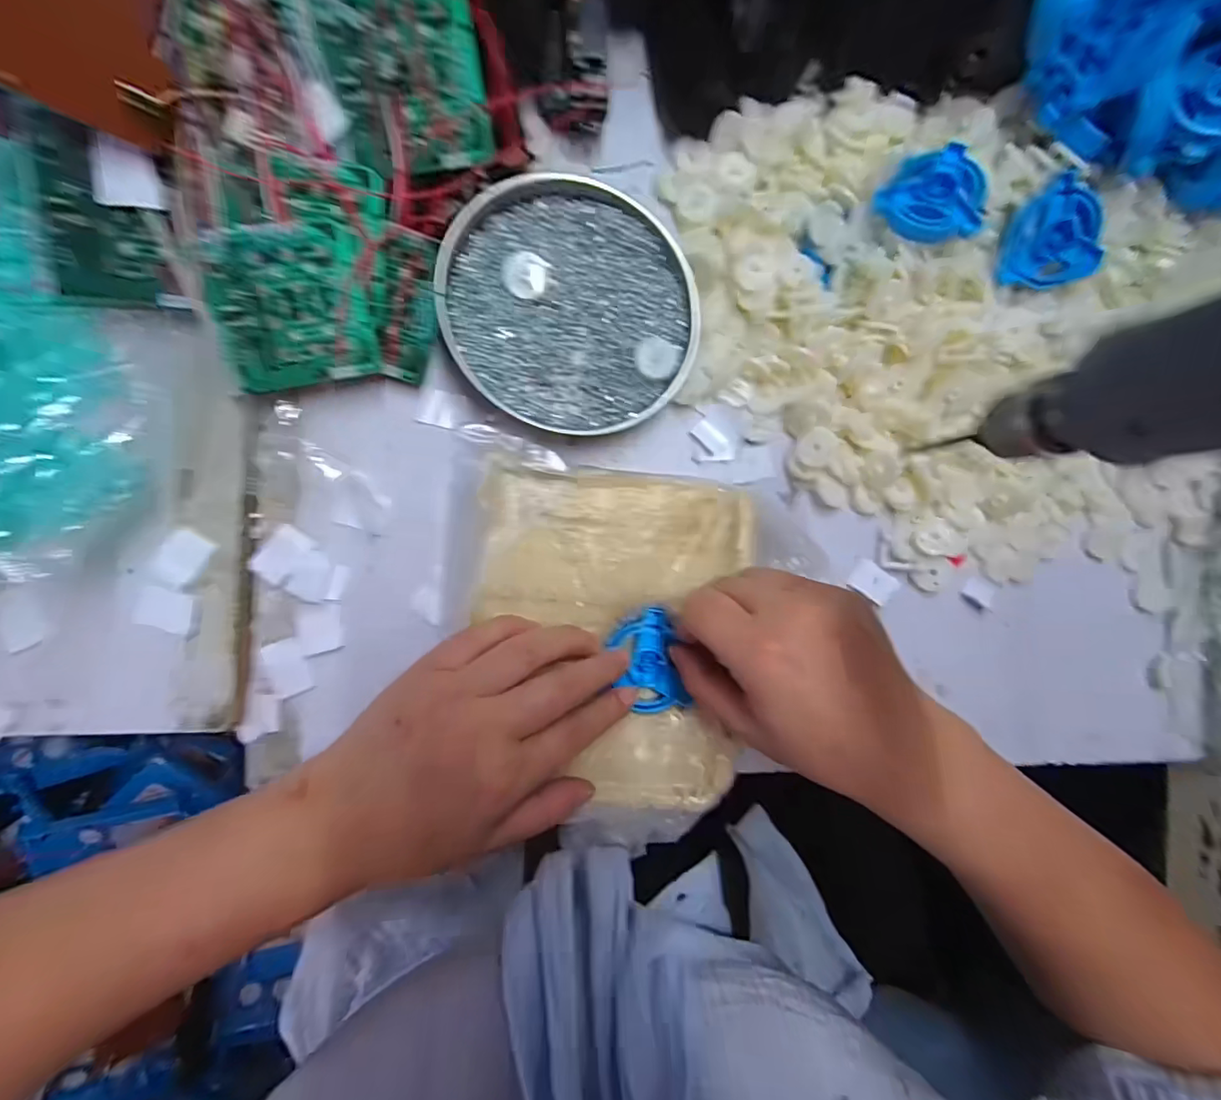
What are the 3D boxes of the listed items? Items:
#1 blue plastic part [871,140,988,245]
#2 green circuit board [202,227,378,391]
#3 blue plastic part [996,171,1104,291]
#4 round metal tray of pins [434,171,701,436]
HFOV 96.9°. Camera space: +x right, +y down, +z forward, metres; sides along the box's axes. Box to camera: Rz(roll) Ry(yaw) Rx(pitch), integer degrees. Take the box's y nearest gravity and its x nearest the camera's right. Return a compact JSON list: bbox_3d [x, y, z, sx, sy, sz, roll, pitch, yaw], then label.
[{"bbox_3d":[0.178,-0.190,0.296,0.054,0.025,0.051,0,90,-8],"label":"blue plastic part"},{"bbox_3d":[-0.158,-0.120,0.269,0.068,0.010,0.071,-15,106,-10],"label":"green circuit board"},{"bbox_3d":[0.243,-0.173,0.299,0.044,0.031,0.048,-8,91,-8],"label":"blue plastic part"},{"bbox_3d":[-0.020,-0.134,0.296,0.133,0.024,0.132,0,90,-8],"label":"round metal tray of pins"}]

